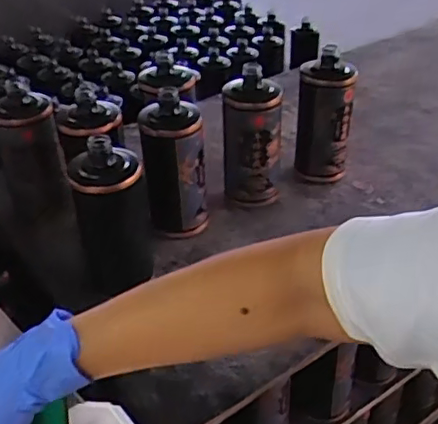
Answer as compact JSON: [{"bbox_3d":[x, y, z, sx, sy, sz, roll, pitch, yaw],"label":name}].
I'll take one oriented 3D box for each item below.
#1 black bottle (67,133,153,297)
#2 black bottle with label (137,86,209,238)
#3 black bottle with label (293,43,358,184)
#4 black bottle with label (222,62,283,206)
[{"bbox_3d":[-0.120,0.017,0.703,0.086,0.218,0.091,-12,36,-13],"label":"black bottle"},{"bbox_3d":[-0.057,-0.058,0.766,0.077,0.177,0.064,-7,36,-7],"label":"black bottle with label"},{"bbox_3d":[0.152,-0.133,0.867,0.076,0.178,0.080,5,36,10],"label":"black bottle with label"},{"bbox_3d":[0.046,-0.100,0.812,0.071,0.172,0.068,2,36,5],"label":"black bottle with label"}]

